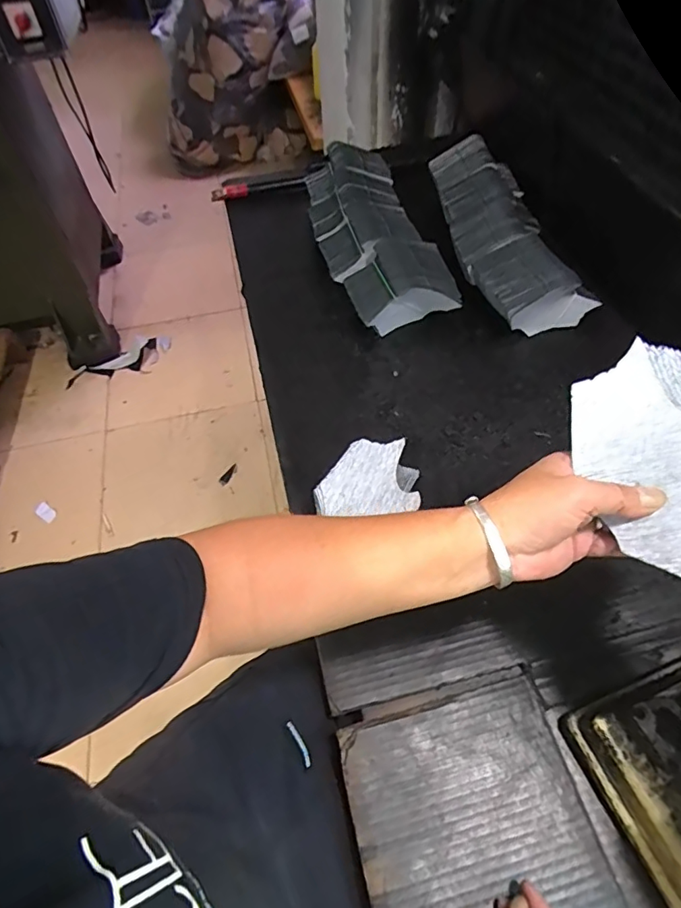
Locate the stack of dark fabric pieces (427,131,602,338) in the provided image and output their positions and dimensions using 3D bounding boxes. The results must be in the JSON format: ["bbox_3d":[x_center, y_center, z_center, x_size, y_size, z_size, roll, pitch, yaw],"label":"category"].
[{"bbox_3d":[0.259,-0.366,0.855,0.164,0.111,0.415,-9,54,-4],"label":"stack of dark fabric pieces"}]

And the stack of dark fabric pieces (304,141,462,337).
[{"bbox_3d":[0.044,-0.377,0.879,0.165,0.107,0.432,-12,54,-6],"label":"stack of dark fabric pieces"}]

